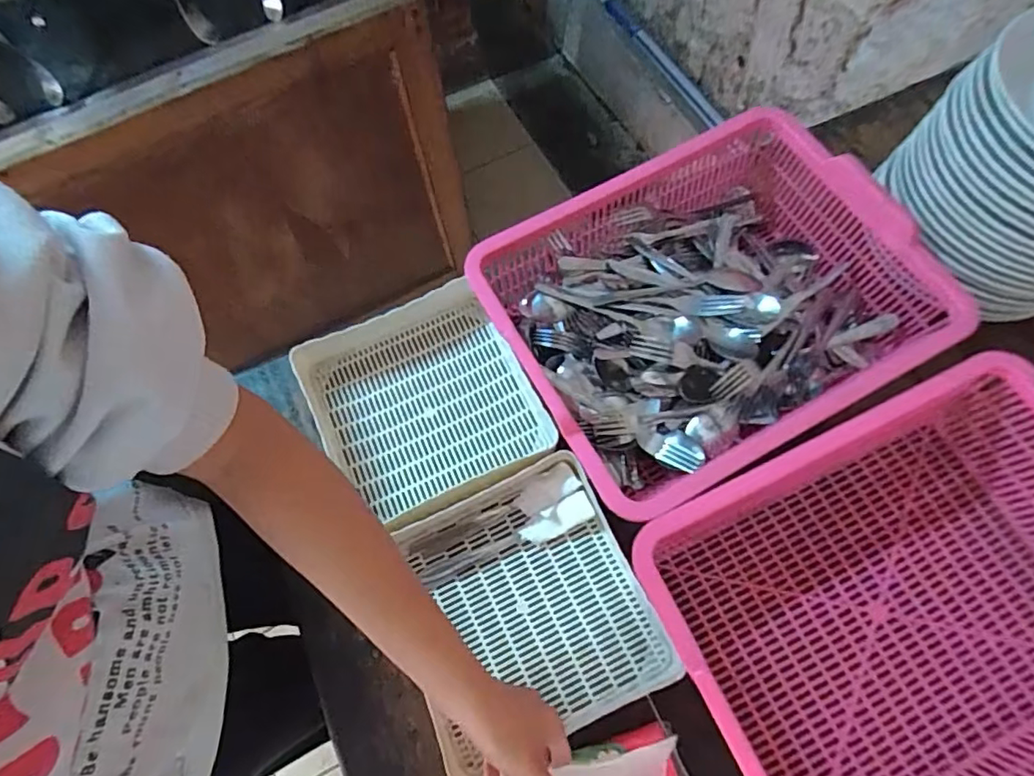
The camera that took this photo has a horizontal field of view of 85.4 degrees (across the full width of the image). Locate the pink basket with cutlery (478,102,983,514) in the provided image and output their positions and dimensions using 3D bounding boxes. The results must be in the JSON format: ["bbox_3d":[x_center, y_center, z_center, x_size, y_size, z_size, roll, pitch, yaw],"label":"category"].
[{"bbox_3d":[0.188,-0.082,0.574,0.391,0.099,0.308,-28,70,-7],"label":"pink basket with cutlery"}]

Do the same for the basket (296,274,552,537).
[{"bbox_3d":[-0.098,0.016,0.583,0.218,0.064,0.221,-26,70,-7],"label":"basket"}]

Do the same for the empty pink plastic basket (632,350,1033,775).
[{"bbox_3d":[0.327,0.184,0.468,0.388,0.118,0.296,-25,70,-6],"label":"empty pink plastic basket"}]

